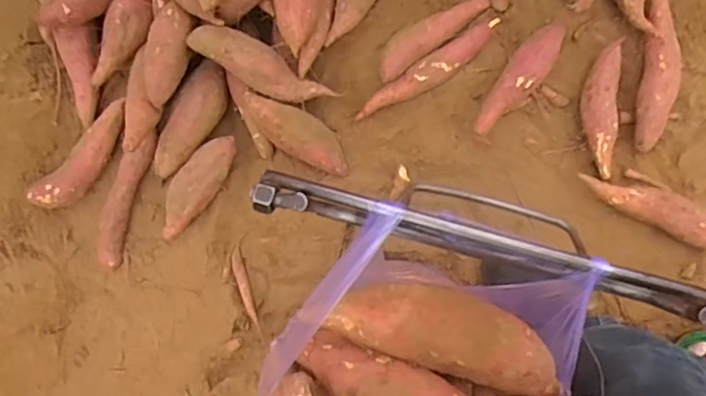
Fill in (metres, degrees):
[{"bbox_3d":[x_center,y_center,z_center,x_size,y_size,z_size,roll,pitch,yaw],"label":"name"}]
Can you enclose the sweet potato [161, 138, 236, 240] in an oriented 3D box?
[{"bbox_3d":[-0.268,-0.018,0.964,0.072,0.072,0.204,31,89,3],"label":"sweet potato"}]

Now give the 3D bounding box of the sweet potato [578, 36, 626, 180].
[{"bbox_3d":[0.405,-0.149,0.926,0.059,0.050,0.228,6,88,2],"label":"sweet potato"}]

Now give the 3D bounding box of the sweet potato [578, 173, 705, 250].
[{"bbox_3d":[0.498,0.015,0.928,0.252,0.050,0.065,26,88,2],"label":"sweet potato"}]

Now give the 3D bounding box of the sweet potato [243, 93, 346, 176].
[{"bbox_3d":[-0.094,-0.108,0.954,0.201,0.072,0.073,28,89,3],"label":"sweet potato"}]

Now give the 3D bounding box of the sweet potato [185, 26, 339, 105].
[{"bbox_3d":[-0.141,-0.206,0.894,0.241,0.056,0.069,26,85,-15],"label":"sweet potato"}]

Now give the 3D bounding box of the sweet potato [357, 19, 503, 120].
[{"bbox_3d":[0.124,-0.203,0.917,0.266,0.045,0.051,-36,87,0],"label":"sweet potato"}]

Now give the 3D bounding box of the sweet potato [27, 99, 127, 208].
[{"bbox_3d":[-0.462,-0.067,0.980,0.070,0.052,0.243,43,89,3],"label":"sweet potato"}]

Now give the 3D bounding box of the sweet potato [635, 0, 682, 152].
[{"bbox_3d":[0.504,-0.210,0.929,0.062,0.053,0.266,10,88,2],"label":"sweet potato"}]

